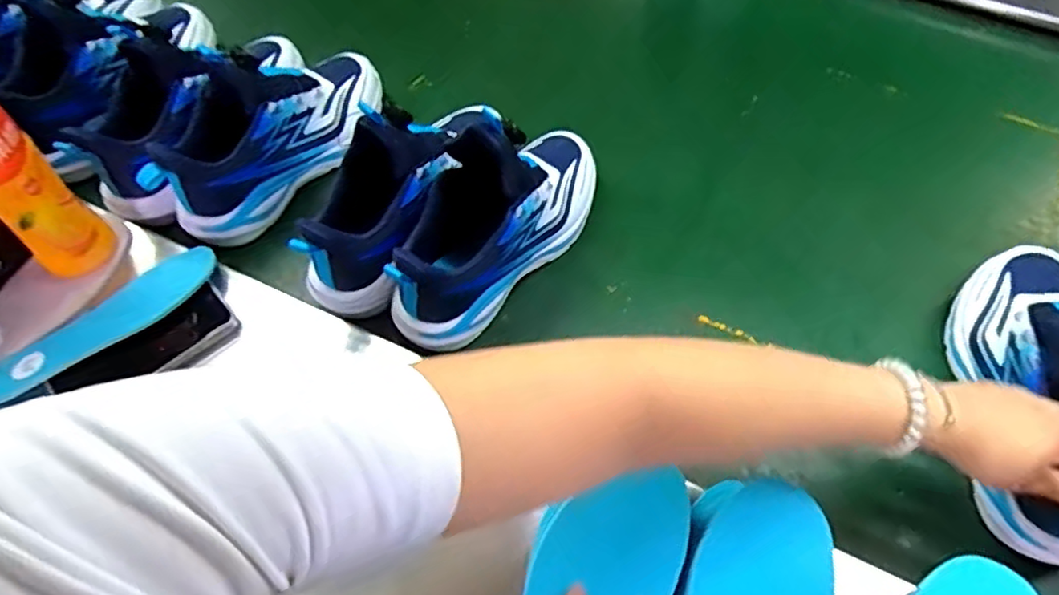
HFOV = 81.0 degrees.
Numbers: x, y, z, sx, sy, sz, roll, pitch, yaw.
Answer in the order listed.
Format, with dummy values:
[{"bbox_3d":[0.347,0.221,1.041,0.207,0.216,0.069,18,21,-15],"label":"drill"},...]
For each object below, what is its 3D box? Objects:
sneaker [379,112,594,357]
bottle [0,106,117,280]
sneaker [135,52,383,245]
[{"bbox_3d":[-0.022,-0.090,0.569,0.089,0.147,0.265,35,65,19],"label":"sneaker"},{"bbox_3d":[-0.428,-0.100,0.503,0.067,0.213,0.064,33,64,17],"label":"bottle"},{"bbox_3d":[-0.267,-0.183,0.654,0.083,0.117,0.276,28,63,15],"label":"sneaker"}]

